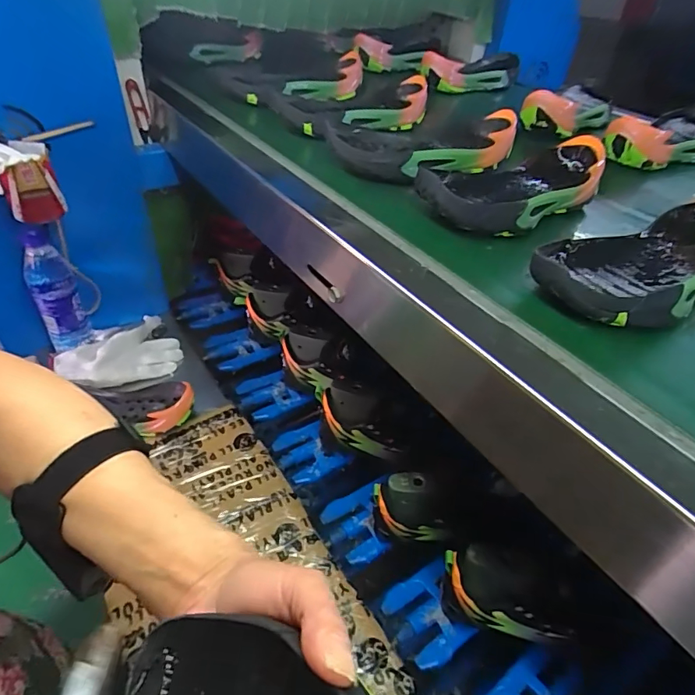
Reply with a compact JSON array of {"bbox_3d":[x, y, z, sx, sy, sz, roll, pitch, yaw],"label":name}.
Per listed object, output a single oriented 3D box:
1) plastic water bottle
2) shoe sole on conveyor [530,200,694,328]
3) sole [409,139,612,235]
[{"bbox_3d":[-0.457,-0.084,0.736,0.063,0.195,0.058,-22,43,-23],"label":"plastic water bottle"},{"bbox_3d":[0.241,-0.072,0.376,0.230,0.047,0.095,-25,44,-27],"label":"shoe sole on conveyor"},{"bbox_3d":[0.165,-0.165,0.469,0.227,0.049,0.096,-27,45,-29],"label":"sole"}]

